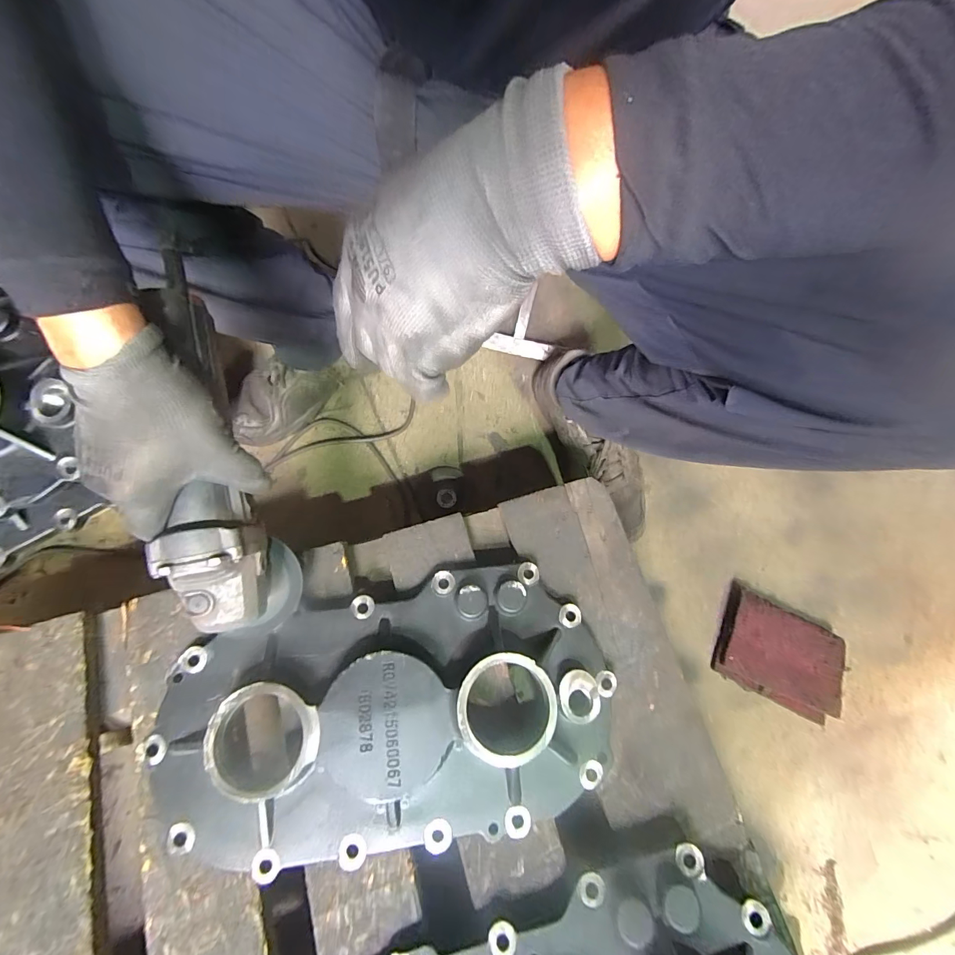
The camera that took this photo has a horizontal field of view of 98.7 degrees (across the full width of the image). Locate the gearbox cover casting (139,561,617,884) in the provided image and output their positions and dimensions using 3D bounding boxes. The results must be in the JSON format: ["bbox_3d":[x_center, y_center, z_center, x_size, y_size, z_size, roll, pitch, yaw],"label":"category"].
[{"bbox_3d":[-0.078,0.204,0.364,0.407,0.036,0.220,-7,71,-5],"label":"gearbox cover casting"}]

